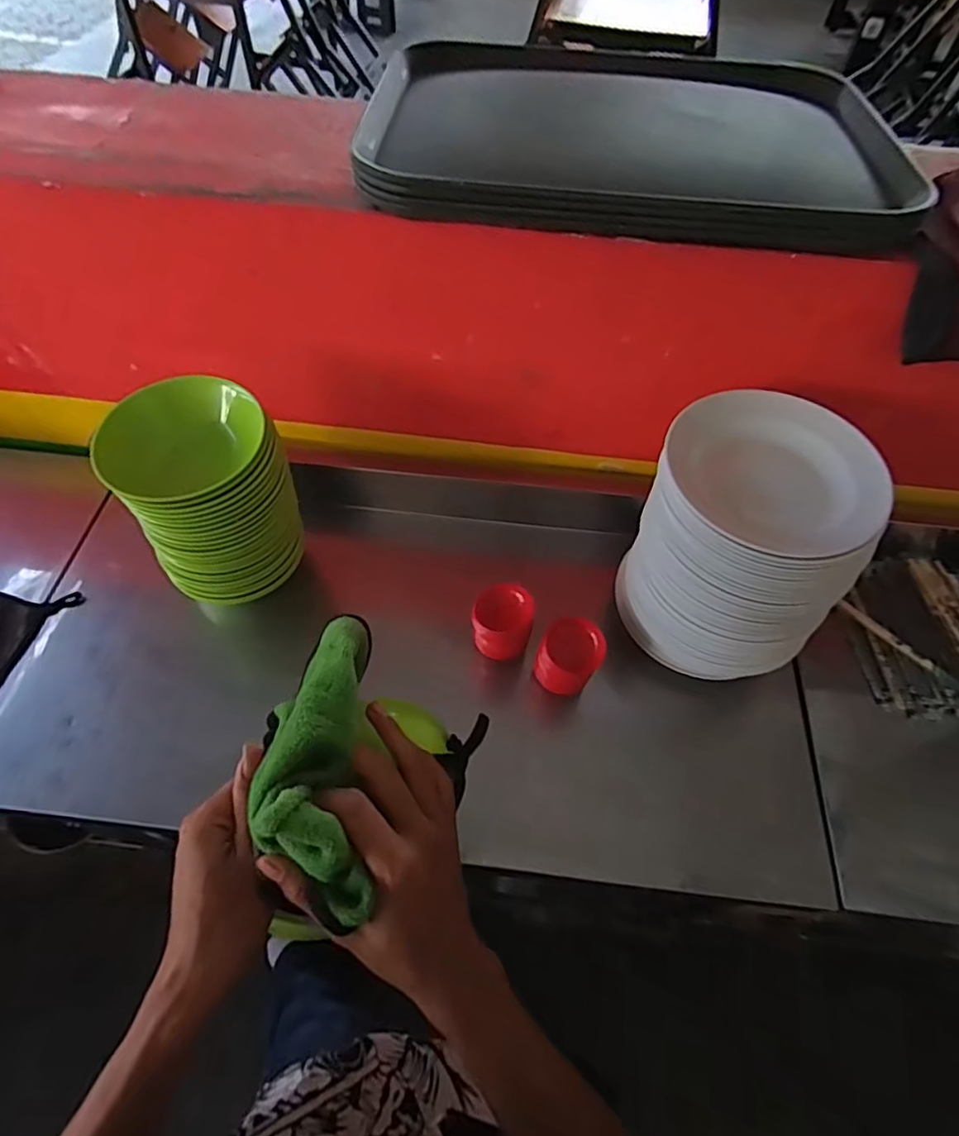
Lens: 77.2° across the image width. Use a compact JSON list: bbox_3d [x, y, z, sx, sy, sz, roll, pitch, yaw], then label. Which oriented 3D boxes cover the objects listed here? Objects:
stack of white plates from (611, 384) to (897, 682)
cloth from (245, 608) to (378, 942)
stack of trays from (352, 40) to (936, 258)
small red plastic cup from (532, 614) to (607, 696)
[{"bbox_3d":[0.290,-0.027,0.687,0.211,0.233,0.225,17,58,9],"label":"stack of white plates"},{"bbox_3d":[-0.097,0.107,0.357,0.066,0.040,0.167,0,60,-2],"label":"cloth"},{"bbox_3d":[0.161,-0.488,0.673,0.547,0.048,0.408,4,57,0],"label":"stack of trays"},{"bbox_3d":[0.108,0.108,0.725,0.069,0.091,0.061,32,62,18],"label":"small red plastic cup"}]

